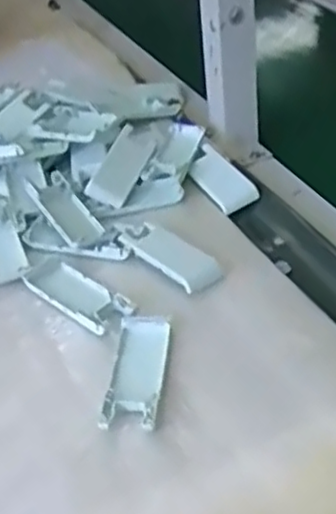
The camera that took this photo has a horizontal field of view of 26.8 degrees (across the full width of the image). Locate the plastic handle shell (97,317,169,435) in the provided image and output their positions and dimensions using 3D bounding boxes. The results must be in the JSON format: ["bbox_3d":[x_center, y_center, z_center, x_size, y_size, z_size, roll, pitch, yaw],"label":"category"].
[{"bbox_3d":[-0.022,0.080,0.501,0.036,0.007,0.101,-1,39,8],"label":"plastic handle shell"}]

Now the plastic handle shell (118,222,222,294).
[{"bbox_3d":[0.003,-0.003,0.600,0.043,0.008,0.098,-30,43,-26],"label":"plastic handle shell"}]

